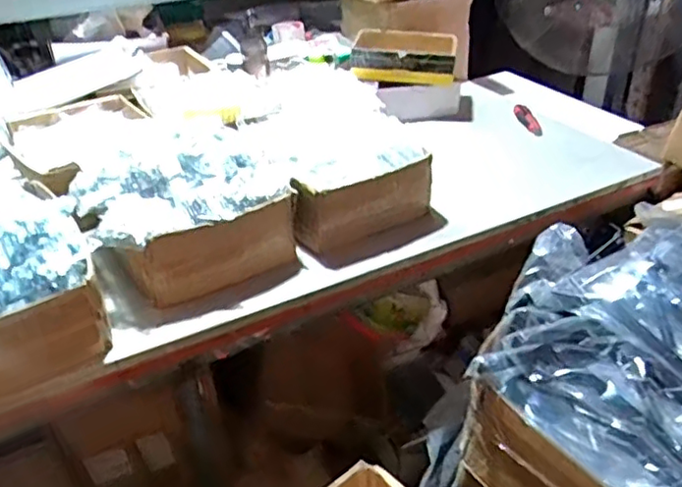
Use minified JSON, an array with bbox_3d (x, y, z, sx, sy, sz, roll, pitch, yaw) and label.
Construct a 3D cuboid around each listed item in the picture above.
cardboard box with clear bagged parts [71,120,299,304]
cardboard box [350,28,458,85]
[{"bbox_3d":[-0.241,-0.068,1.045,0.334,0.192,0.228,-23,39,-30],"label":"cardboard box with clear bagged parts"},{"bbox_3d":[0.148,-0.458,1.564,0.273,0.082,0.196,-1,33,2],"label":"cardboard box"}]

